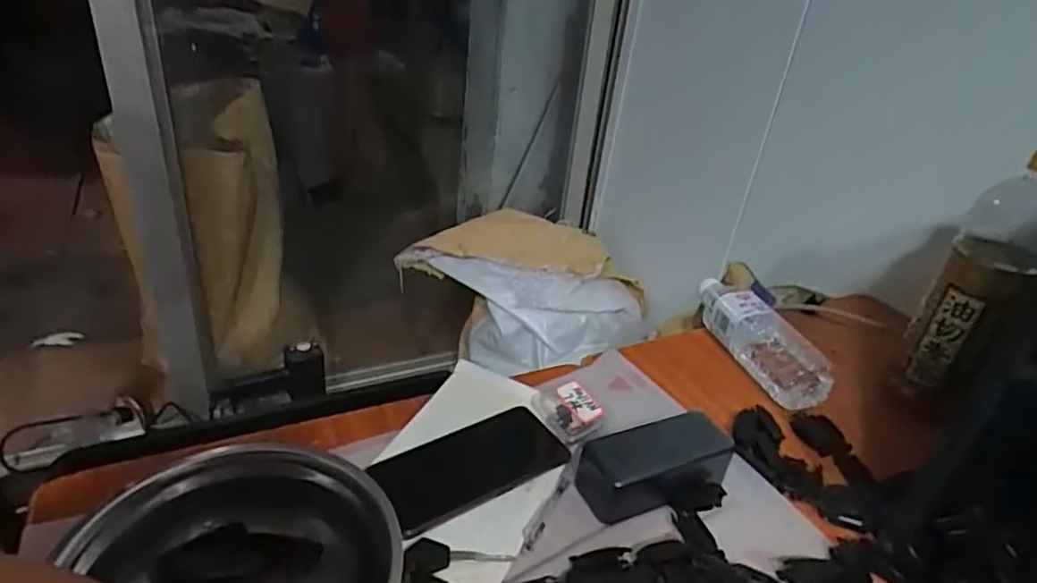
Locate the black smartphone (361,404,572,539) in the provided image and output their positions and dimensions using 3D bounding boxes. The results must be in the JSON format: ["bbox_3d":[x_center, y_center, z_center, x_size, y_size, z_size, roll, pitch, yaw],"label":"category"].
[{"bbox_3d":[-0.039,0.152,0.544,0.158,0.014,0.077,-14,36,-31],"label":"black smartphone"}]

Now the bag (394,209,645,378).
[{"bbox_3d":[0.015,0.006,1.324,0.473,0.287,0.214,17,32,18],"label":"bag"}]

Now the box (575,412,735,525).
[{"bbox_3d":[0.119,0.147,0.541,0.128,0.045,0.058,-6,32,-19],"label":"box"}]

